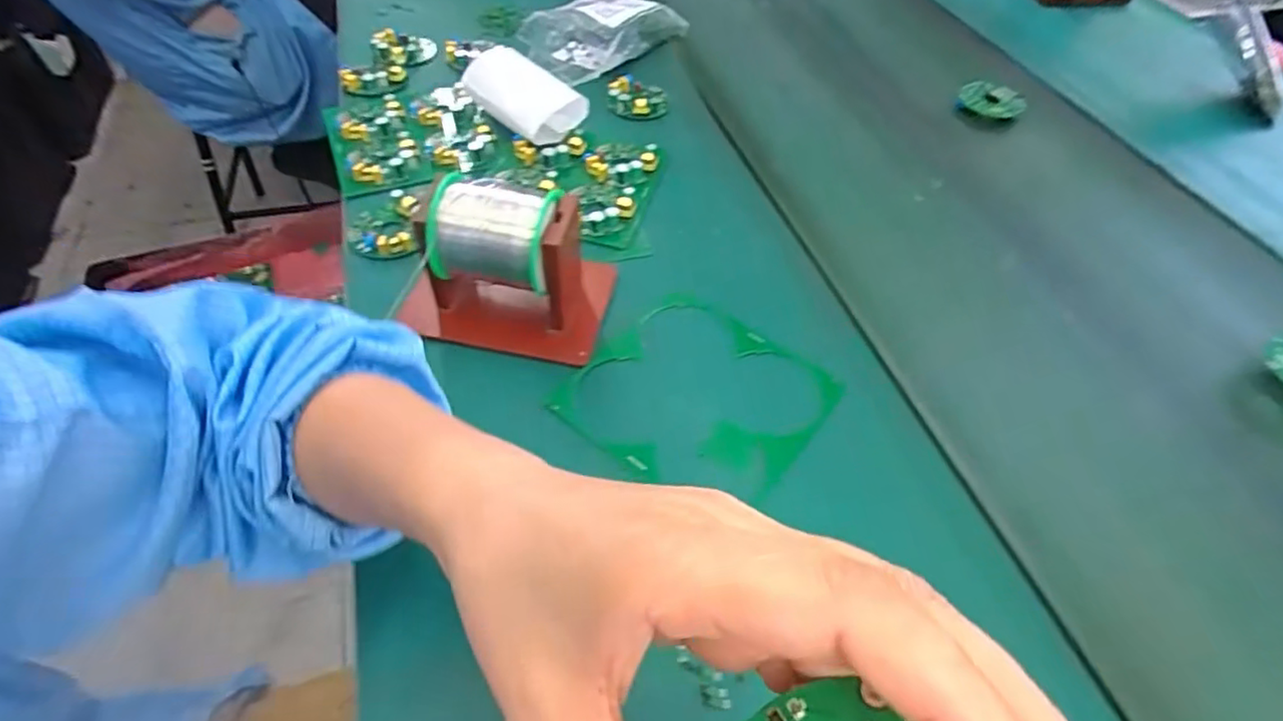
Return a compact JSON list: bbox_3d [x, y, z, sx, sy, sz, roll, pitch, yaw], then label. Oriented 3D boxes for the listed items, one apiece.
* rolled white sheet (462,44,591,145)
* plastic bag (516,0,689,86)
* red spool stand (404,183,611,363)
[{"bbox_3d":[-0.110,-0.245,0.586,0.114,0.050,0.054,37,57,22],"label":"rolled white sheet"},{"bbox_3d":[-0.042,-0.372,0.690,0.099,0.046,0.177,37,57,22],"label":"plastic bag"},{"bbox_3d":[-0.085,-0.061,0.442,0.121,0.115,0.098,10,51,2],"label":"red spool stand"}]

